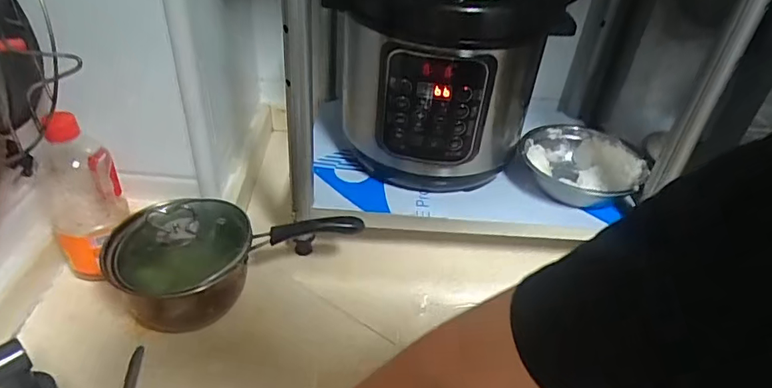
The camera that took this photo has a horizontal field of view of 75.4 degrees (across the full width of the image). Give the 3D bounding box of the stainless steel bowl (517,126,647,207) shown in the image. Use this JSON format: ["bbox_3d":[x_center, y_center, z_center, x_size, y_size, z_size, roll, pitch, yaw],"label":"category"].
[{"bbox_3d":[0.301,-0.053,0.769,0.175,0.059,0.163,4,37,-3],"label":"stainless steel bowl"}]

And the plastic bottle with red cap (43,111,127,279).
[{"bbox_3d":[-0.369,-0.002,0.601,0.084,0.211,0.075,-13,40,-23],"label":"plastic bottle with red cap"}]

